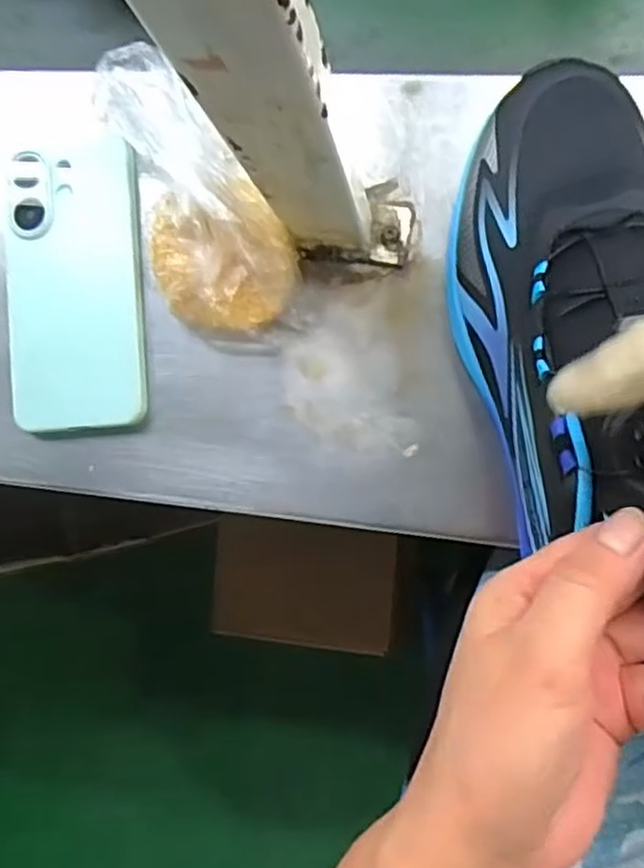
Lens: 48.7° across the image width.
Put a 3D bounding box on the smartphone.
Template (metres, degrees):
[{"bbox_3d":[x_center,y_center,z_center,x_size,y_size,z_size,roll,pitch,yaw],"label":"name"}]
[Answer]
[{"bbox_3d":[-0.139,-0.085,0.398,0.077,0.012,0.163,-3,89,9],"label":"smartphone"}]

